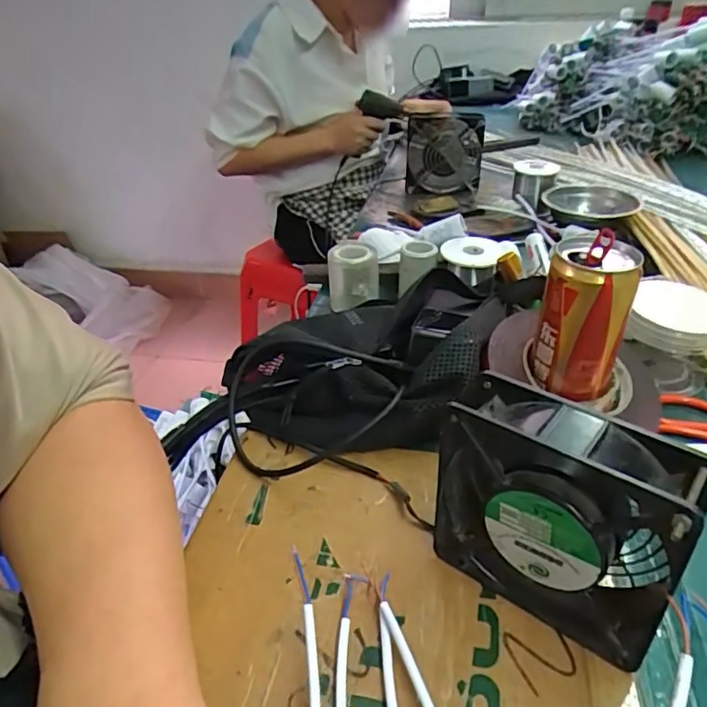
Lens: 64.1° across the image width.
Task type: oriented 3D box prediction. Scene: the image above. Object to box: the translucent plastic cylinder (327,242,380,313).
[{"bbox_3d":[0.000,-0.077,0.591,0.052,0.062,0.052,-4,33,-2],"label":"translucent plastic cylinder"}]

